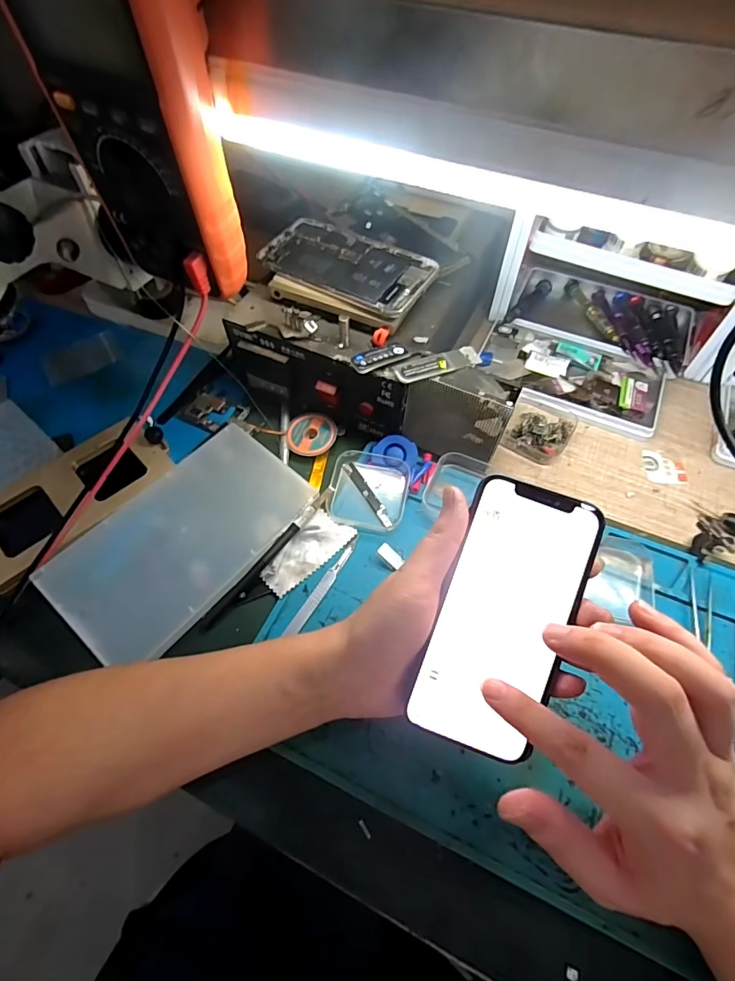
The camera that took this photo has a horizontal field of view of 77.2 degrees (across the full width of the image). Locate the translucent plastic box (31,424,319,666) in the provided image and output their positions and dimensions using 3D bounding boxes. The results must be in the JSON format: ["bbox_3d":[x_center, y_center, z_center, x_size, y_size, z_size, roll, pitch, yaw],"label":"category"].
[{"bbox_3d":[-0.136,0.035,0.351,0.103,0.019,0.183,37,64,20],"label":"translucent plastic box"}]

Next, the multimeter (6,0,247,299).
[{"bbox_3d":[-0.118,-0.194,0.242,0.081,0.167,0.045,27,62,16],"label":"multimeter"}]

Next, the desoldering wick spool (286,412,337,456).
[{"bbox_3d":[-0.050,-0.051,0.414,0.043,0.010,0.042,0,58,0],"label":"desoldering wick spool"}]

